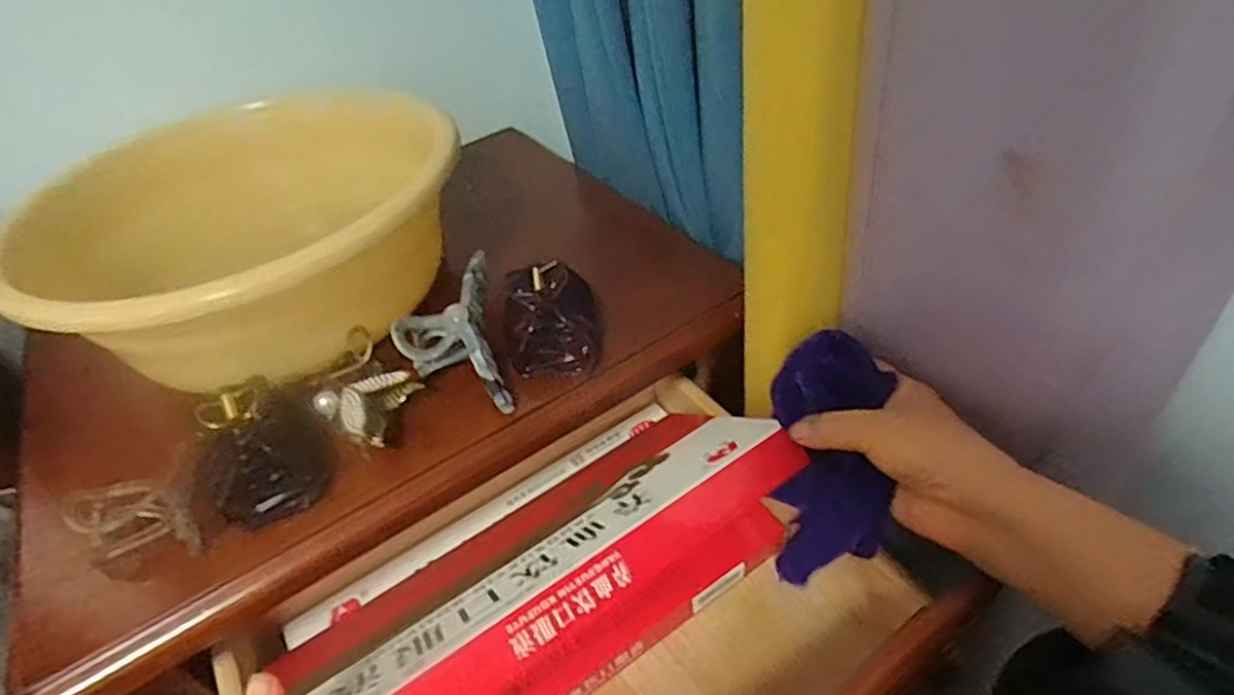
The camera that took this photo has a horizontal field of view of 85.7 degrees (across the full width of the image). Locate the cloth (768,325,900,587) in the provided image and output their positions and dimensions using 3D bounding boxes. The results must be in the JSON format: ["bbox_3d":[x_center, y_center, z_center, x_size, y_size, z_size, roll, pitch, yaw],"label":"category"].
[{"bbox_3d":[0.126,0.069,0.398,0.062,0.151,0.028,0,4,9],"label":"cloth"}]

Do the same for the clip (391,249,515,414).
[{"bbox_3d":[-0.111,-0.007,0.441,0.066,0.042,0.116,-14,42,-5],"label":"clip"}]

